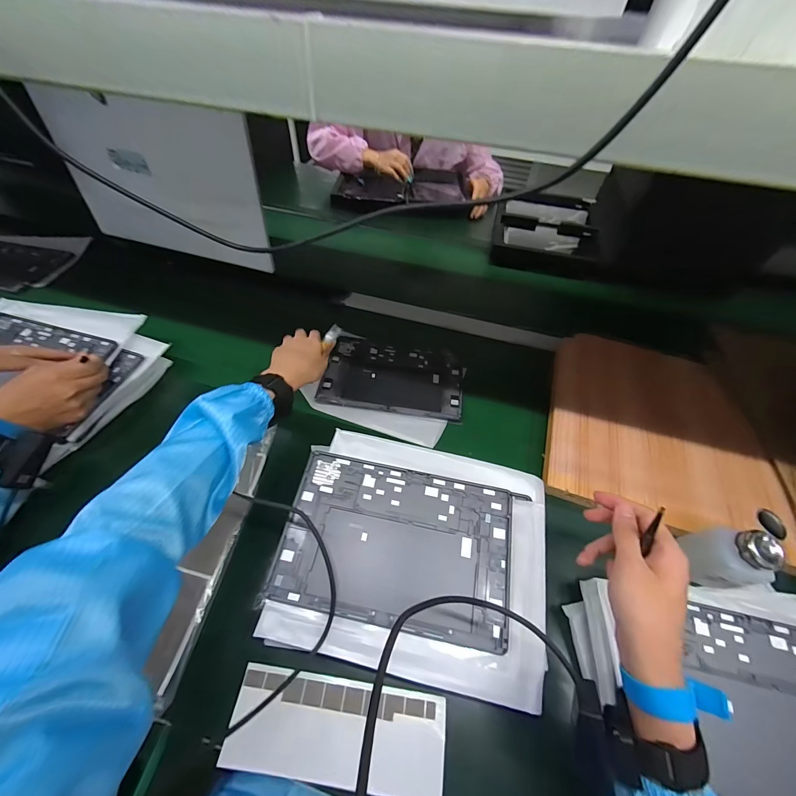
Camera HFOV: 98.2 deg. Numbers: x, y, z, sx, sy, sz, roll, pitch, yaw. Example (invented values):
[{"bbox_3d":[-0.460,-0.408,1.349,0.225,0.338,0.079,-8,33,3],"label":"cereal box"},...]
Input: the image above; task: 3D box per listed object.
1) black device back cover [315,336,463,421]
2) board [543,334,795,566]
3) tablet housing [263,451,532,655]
[{"bbox_3d":[-0.006,-0.042,0.643,0.249,0.013,0.169,8,52,3],"label":"black device back cover"},{"bbox_3d":[0.429,0.038,0.577,0.330,0.017,0.372,17,53,10],"label":"board"},{"bbox_3d":[0.000,0.163,0.395,0.252,0.007,0.165,11,59,4],"label":"tablet housing"}]

